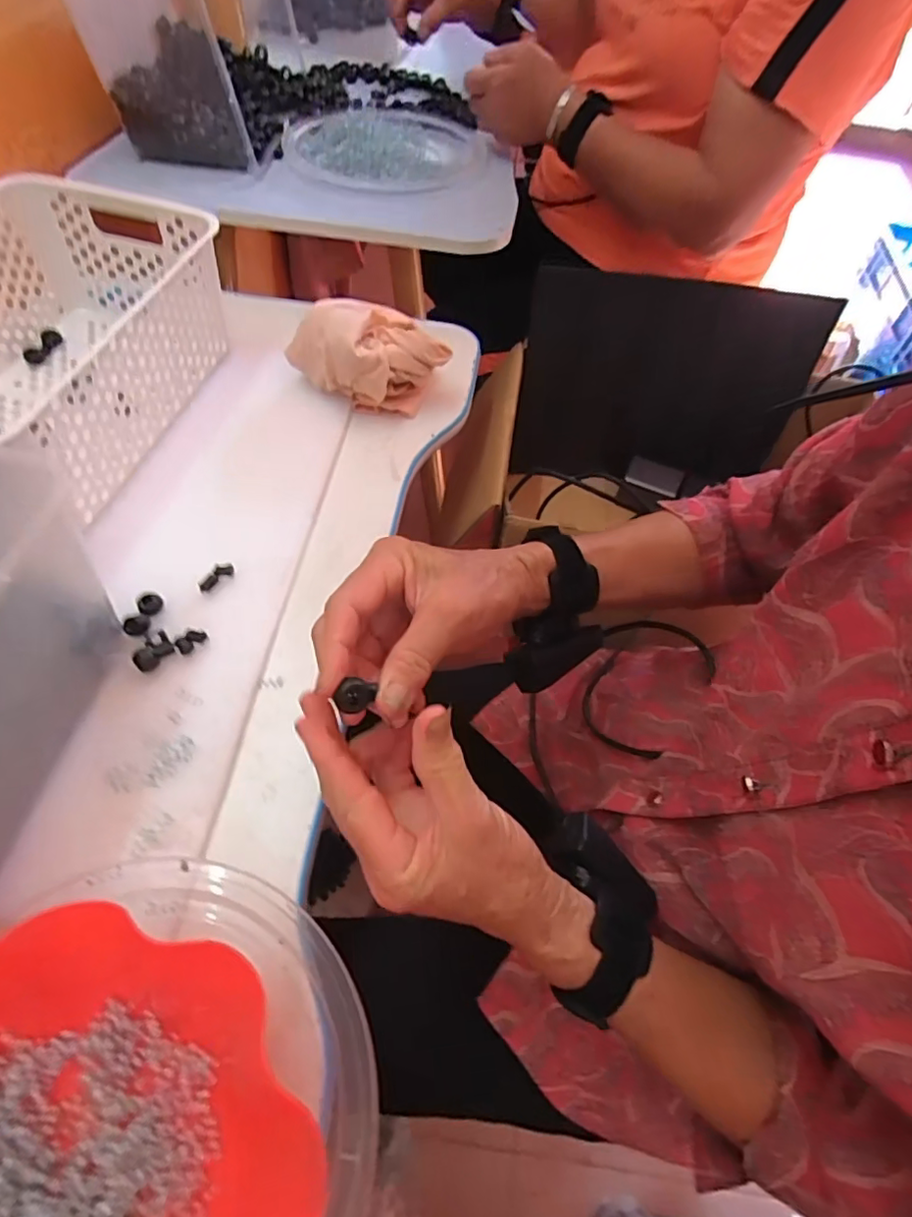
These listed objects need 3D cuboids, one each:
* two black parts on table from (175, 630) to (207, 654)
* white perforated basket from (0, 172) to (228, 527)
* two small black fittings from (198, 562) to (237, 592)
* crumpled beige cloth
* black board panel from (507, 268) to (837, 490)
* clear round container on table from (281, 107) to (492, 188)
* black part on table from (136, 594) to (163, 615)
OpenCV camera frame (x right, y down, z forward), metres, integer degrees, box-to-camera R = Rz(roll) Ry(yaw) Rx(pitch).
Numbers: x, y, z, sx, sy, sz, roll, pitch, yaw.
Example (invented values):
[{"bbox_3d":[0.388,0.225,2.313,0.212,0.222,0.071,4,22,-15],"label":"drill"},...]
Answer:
[{"bbox_3d":[-0.185,0.022,0.397,0.012,0.004,0.020,41,65,18],"label":"two black parts on table"},{"bbox_3d":[-0.336,-0.217,0.472,0.205,0.111,0.287,15,60,5],"label":"white perforated basket"},{"bbox_3d":[-0.180,-0.025,0.427,0.030,0.004,0.014,-36,68,-22],"label":"two small black fittings"},{"bbox_3d":[-0.080,-0.231,0.525,0.134,0.076,0.068,-12,61,-11],"label":"crumpled beige cloth"},{"bbox_3d":[0.245,-0.269,0.703,0.322,0.241,0.020,6,44,2],"label":"black board panel"},{"bbox_3d":[-0.085,-0.568,0.681,0.237,0.022,0.235,2,59,-3],"label":"clear round container on table"},{"bbox_3d":[-0.218,-0.003,0.405,0.014,0.006,0.016,32,62,14],"label":"black part on table"}]

